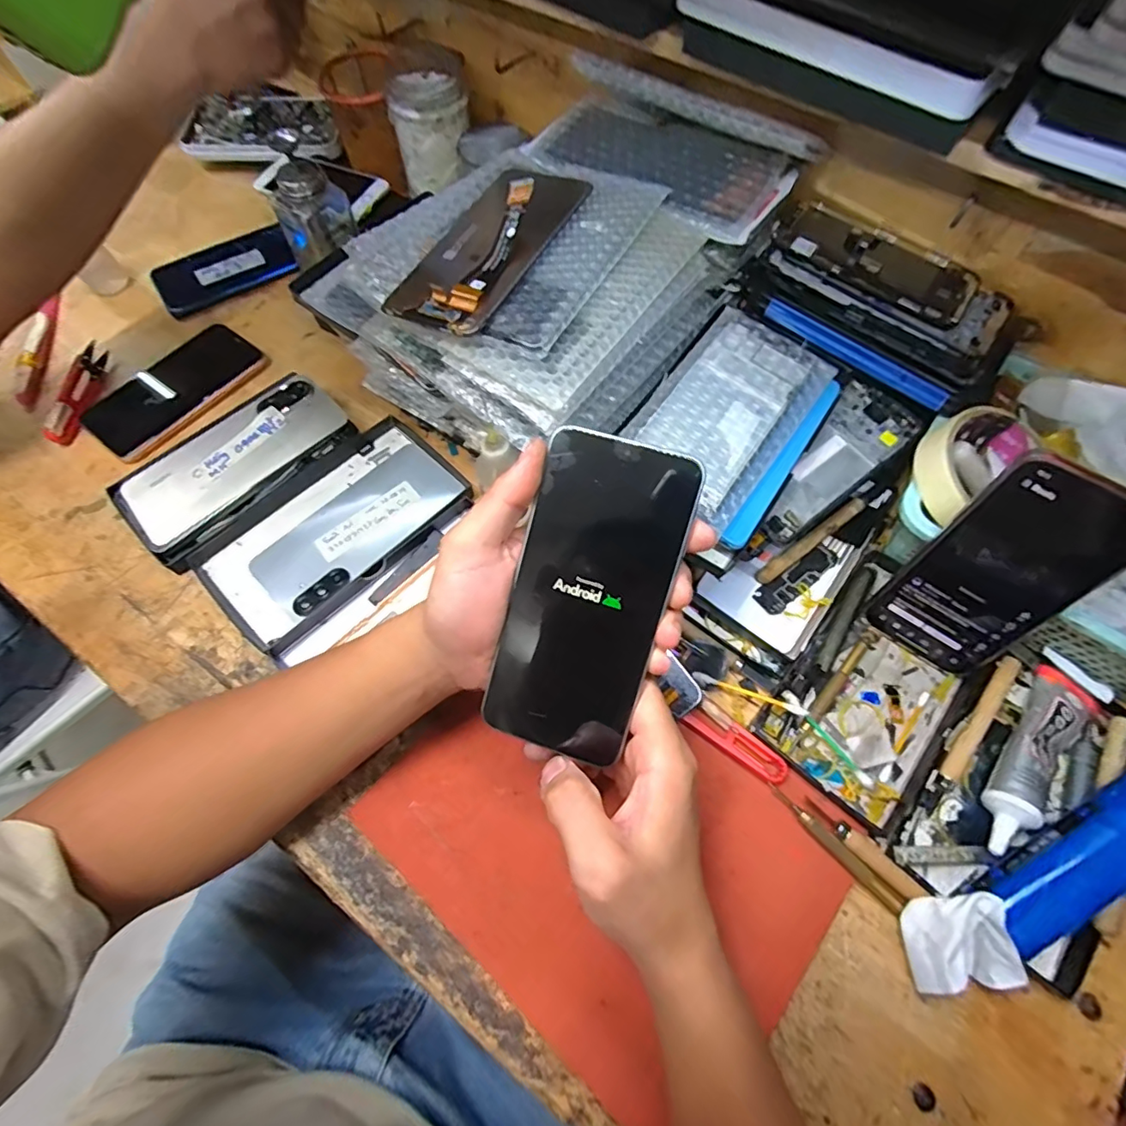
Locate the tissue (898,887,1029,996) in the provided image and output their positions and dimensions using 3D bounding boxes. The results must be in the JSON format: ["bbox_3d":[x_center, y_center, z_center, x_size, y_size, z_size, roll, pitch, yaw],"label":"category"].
[{"bbox_3d":[0.216,0.208,0.297,0.046,0.036,0.046,-5,66,-3],"label":"tissue"}]

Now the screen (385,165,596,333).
[{"bbox_3d":[-0.044,-0.208,0.338,0.069,0.023,0.153,25,68,12],"label":"screen"}]

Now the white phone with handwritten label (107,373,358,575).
[{"bbox_3d":[-0.263,-0.084,0.433,0.095,0.014,0.173,41,72,9],"label":"white phone with handwritten label"}]

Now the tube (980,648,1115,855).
[{"bbox_3d":[0.300,0.119,0.339,0.043,0.024,0.140,39,71,15],"label":"tube"}]

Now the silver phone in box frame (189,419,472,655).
[{"bbox_3d":[-0.172,-0.026,0.424,0.108,0.020,0.196,40,71,16],"label":"silver phone in box frame"}]

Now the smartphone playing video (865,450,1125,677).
[{"bbox_3d":[0.260,0.009,0.326,0.076,0.149,0.006,35,48,17],"label":"smartphone playing video"}]

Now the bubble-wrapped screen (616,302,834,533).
[{"bbox_3d":[0.108,-0.102,0.356,0.088,0.013,0.149,35,70,14],"label":"bubble-wrapped screen"}]

